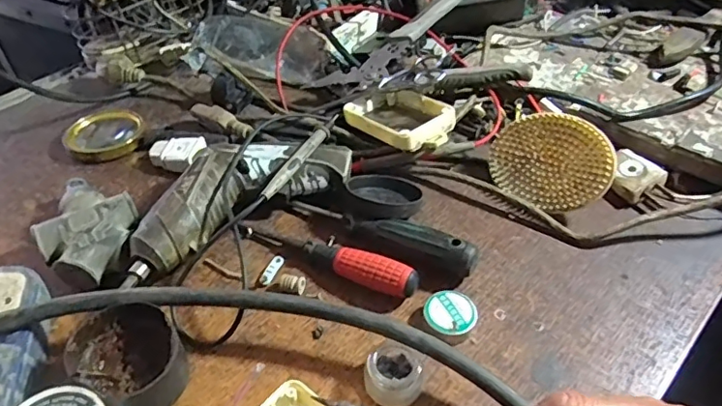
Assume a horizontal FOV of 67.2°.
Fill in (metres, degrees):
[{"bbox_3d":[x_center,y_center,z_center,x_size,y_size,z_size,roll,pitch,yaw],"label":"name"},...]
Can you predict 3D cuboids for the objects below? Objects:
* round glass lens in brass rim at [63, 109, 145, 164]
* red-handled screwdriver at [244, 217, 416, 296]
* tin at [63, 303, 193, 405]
[{"bbox_3d":[-0.233,-0.063,0.496,0.067,0.018,0.056,-29,50,-22],"label":"round glass lens in brass rim"},{"bbox_3d":[-0.027,0.036,0.385,0.143,0.020,0.022,19,50,21],"label":"red-handled screwdriver"},{"bbox_3d":[-0.134,0.092,0.319,0.060,0.033,0.055,-2,45,2],"label":"tin"}]

